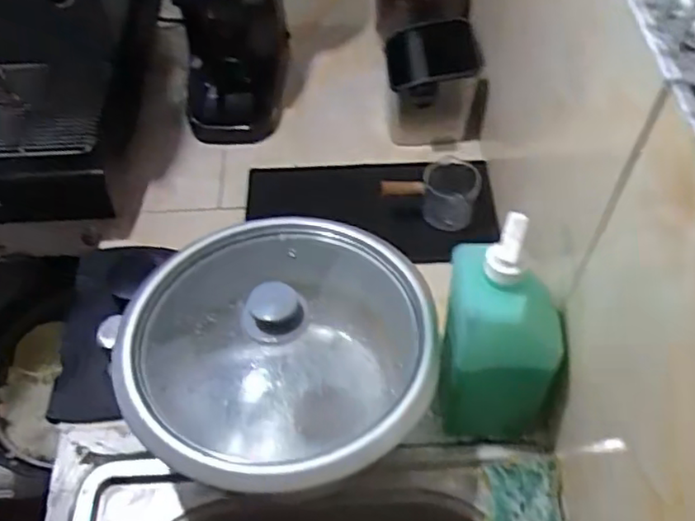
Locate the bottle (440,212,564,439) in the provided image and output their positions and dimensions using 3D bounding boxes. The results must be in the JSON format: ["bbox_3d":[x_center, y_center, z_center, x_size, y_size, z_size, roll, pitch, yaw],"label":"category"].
[{"bbox_3d":[0.134,0.063,0.549,0.100,0.230,0.087,5,56,5],"label":"bottle"}]

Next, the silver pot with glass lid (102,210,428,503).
[{"bbox_3d":[-0.056,0.095,0.582,0.237,0.158,0.250,-1,56,1],"label":"silver pot with glass lid"}]

